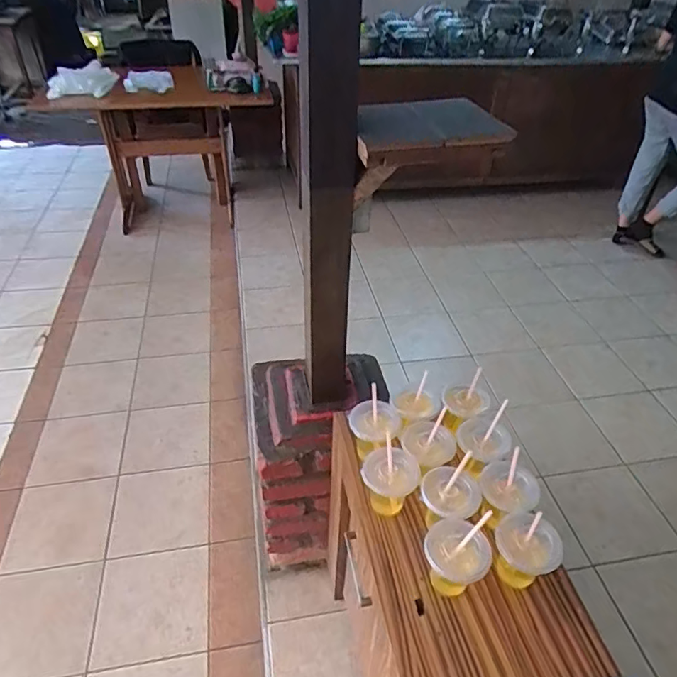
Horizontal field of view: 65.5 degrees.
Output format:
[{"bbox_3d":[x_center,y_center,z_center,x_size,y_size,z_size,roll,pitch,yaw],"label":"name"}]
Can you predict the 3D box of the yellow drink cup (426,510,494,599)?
[{"bbox_3d":[0.172,0.309,0.761,0.087,0.123,0.081,1,39,-1],"label":"yellow drink cup"}]

